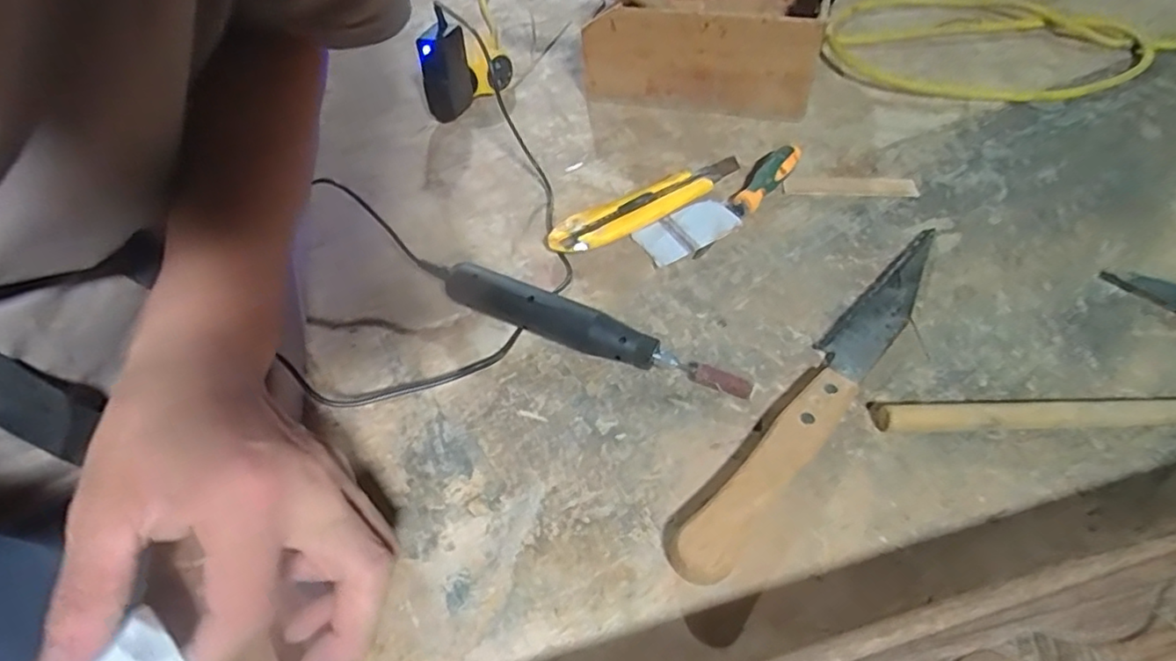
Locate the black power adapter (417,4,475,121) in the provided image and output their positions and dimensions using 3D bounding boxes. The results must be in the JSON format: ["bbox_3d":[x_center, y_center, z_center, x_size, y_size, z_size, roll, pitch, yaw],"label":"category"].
[{"bbox_3d":[-0.126,-0.232,0.545,0.022,0.082,0.053,12,52,13],"label":"black power adapter"}]

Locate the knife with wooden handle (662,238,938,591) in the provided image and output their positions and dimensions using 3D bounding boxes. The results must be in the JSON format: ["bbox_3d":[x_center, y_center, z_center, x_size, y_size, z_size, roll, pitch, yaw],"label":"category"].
[{"bbox_3d":[0.138,0.027,0.353,0.032,0.020,0.285,32,59,27],"label":"knife with wooden handle"}]

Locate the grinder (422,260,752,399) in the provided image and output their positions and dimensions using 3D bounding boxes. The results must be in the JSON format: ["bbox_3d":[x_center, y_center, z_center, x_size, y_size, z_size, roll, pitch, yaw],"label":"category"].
[{"bbox_3d":[-0.007,-0.001,0.380,0.211,0.030,0.024,18,53,18],"label":"grinder"}]

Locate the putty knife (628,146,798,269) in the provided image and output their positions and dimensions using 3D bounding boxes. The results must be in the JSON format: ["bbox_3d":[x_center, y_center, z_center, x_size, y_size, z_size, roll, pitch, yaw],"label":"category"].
[{"bbox_3d":[0.101,-0.094,0.450,0.147,0.024,0.045,-29,54,-19],"label":"putty knife"}]

